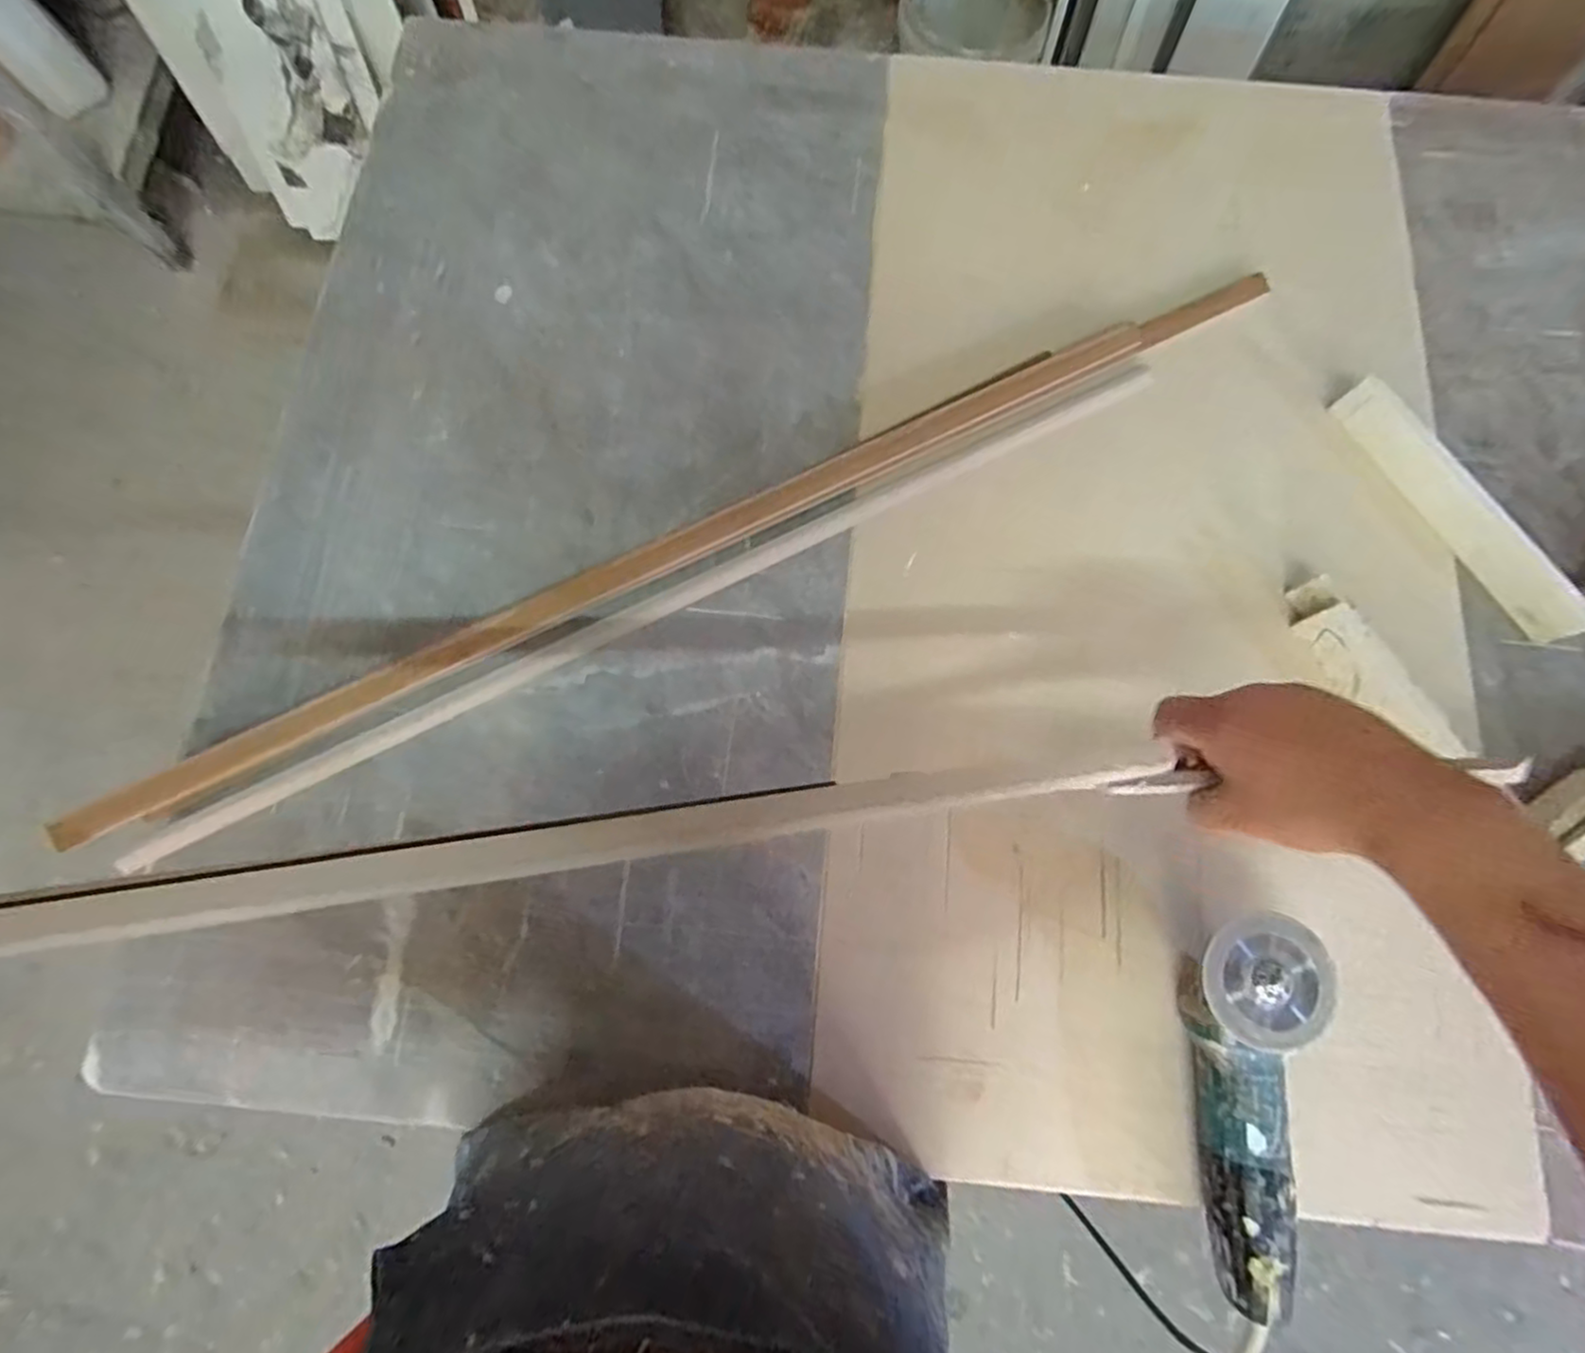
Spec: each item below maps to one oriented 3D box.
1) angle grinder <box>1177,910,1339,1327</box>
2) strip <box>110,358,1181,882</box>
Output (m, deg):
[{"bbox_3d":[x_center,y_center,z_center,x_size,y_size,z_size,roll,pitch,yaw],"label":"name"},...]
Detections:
[{"bbox_3d":[0.357,0.326,0.527,0.090,0.104,0.281,-1,77,-1],"label":"angle grinder"},{"bbox_3d":[-0.101,-0.074,0.669,1.046,0.021,0.031,-27,79,-7],"label":"strip"}]

